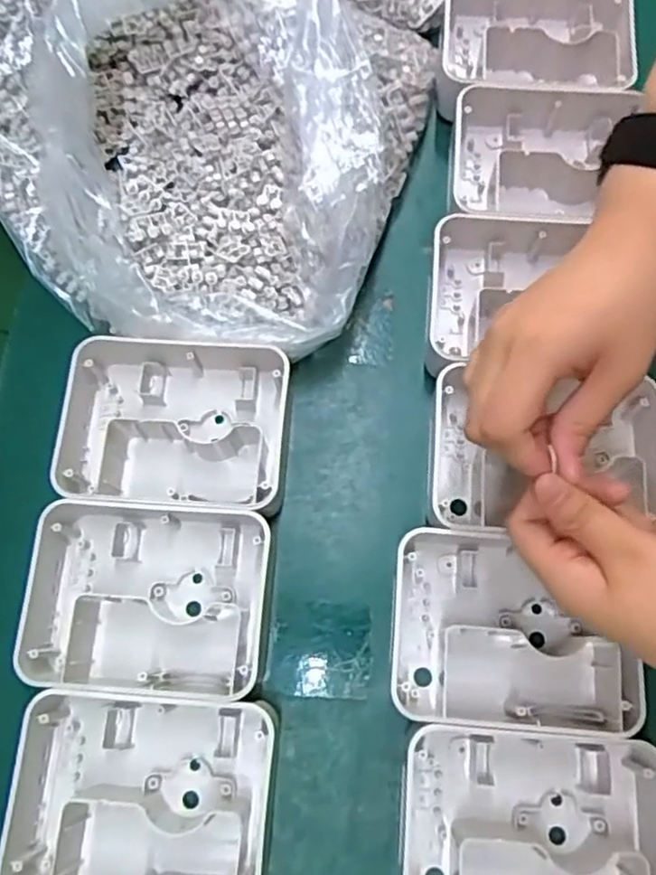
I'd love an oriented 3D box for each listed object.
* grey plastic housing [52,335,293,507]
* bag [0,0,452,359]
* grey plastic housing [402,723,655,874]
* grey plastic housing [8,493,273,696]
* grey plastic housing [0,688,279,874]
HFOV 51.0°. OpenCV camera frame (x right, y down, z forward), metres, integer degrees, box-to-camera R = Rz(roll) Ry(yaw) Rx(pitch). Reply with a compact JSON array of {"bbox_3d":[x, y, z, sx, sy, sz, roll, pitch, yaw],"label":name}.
[{"bbox_3d":[-0.093,-0.007,0.408,0.133,0.035,0.098,4,75,3],"label":"grey plastic housing"},{"bbox_3d":[-0.069,-0.294,0.458,0.295,0.103,0.468,17,76,7],"label":"bag"},{"bbox_3d":[0.106,0.203,0.351,0.133,0.043,0.102,3,75,3],"label":"grey plastic housing"},{"bbox_3d":[-0.103,0.088,0.381,0.134,0.034,0.098,4,75,3],"label":"grey plastic housing"},{"bbox_3d":[-0.098,0.183,0.354,0.136,0.034,0.100,2,74,3],"label":"grey plastic housing"}]

